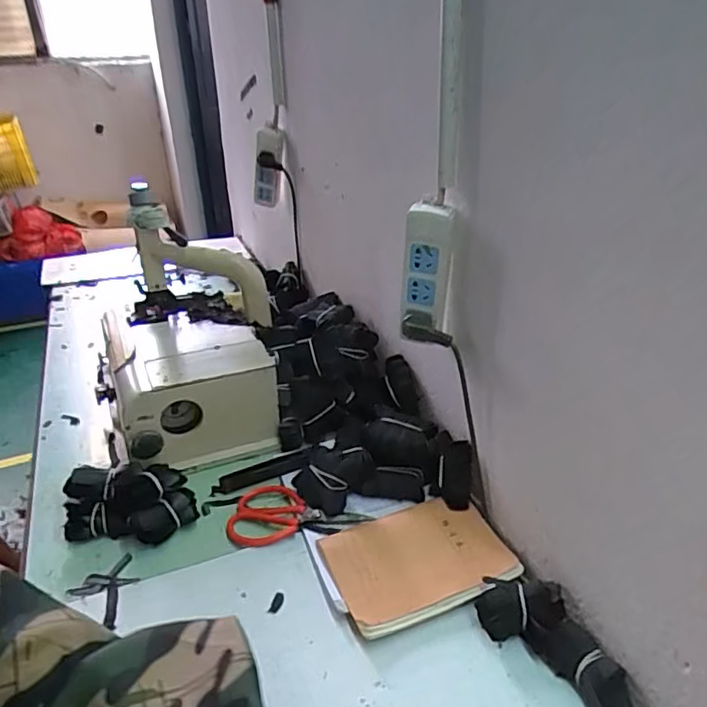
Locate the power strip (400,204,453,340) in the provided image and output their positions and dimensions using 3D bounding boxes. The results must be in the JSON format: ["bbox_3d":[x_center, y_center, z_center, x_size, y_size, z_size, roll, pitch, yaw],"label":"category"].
[{"bbox_3d":[0.086,-0.097,0.671,0.057,0.145,0.020,5,31,14],"label":"power strip"}]

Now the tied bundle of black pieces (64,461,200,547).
[{"bbox_3d":[-0.296,0.190,0.754,0.170,0.070,0.104,-2,30,2],"label":"tied bundle of black pieces"}]

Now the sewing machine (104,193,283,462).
[{"bbox_3d":[-0.270,-0.026,0.905,0.275,0.296,0.319,-9,30,-10],"label":"sewing machine"}]

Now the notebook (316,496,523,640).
[{"bbox_3d":[0.075,0.240,0.676,0.198,0.015,0.140,-15,32,-19],"label":"notebook"}]

